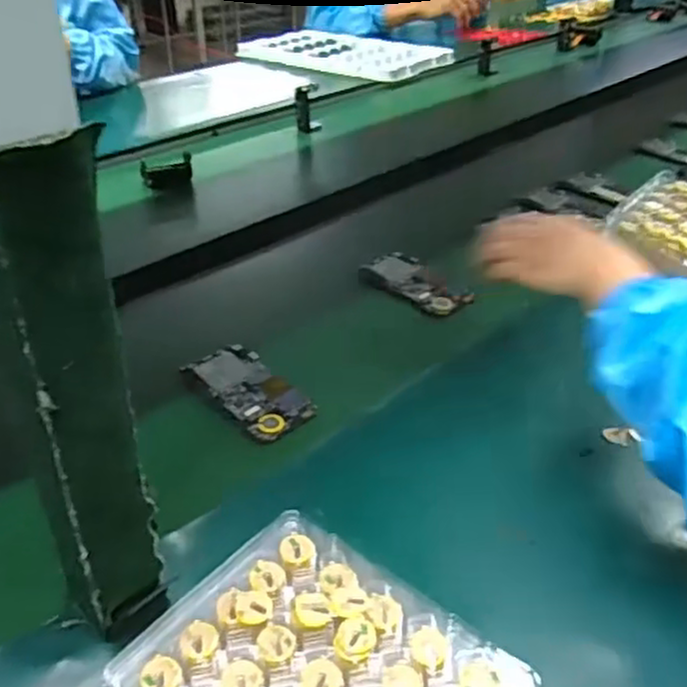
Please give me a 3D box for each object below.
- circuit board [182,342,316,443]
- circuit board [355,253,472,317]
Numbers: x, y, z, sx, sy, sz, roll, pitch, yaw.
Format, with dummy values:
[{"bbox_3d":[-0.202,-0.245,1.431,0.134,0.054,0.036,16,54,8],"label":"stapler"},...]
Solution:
[{"bbox_3d":[-0.086,0.041,0.646,0.063,0.012,0.125,-31,46,-31],"label":"circuit board"},{"bbox_3d":[0.081,-0.070,0.804,0.065,0.009,0.135,-32,46,-32],"label":"circuit board"}]

